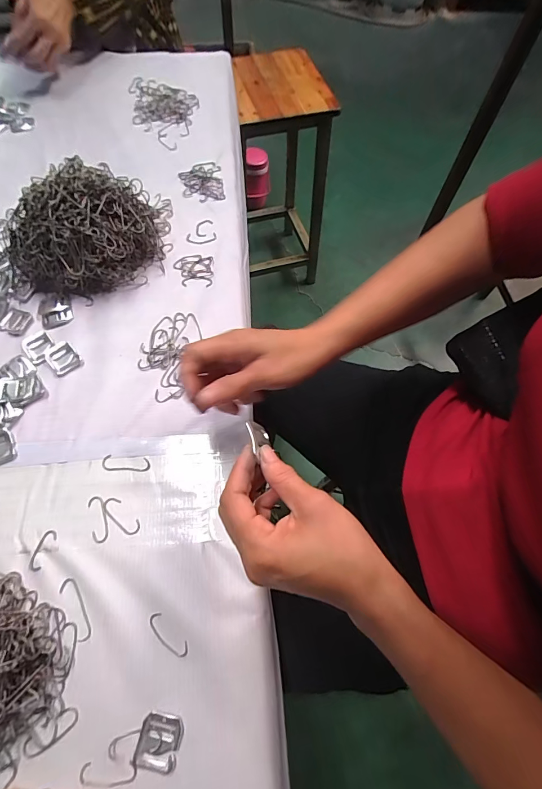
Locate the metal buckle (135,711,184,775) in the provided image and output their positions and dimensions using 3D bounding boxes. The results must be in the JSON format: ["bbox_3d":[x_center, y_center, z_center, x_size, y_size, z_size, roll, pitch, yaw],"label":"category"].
[{"bbox_3d":[-0.083,0.258,0.273,0.031,0.004,0.034,9,65,3],"label":"metal buckle"}]

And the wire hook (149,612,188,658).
[{"bbox_3d":[-0.085,0.198,0.302,0.041,0.004,0.014,38,70,15],"label":"wire hook"}]

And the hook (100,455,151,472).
[{"bbox_3d":[-0.143,0.068,0.362,0.047,0.004,0.016,6,65,1],"label":"hook"}]

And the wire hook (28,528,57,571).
[{"bbox_3d":[-0.203,0.138,0.326,0.012,0.004,0.035,17,66,6],"label":"wire hook"}]

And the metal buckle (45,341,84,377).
[{"bbox_3d":[-0.230,-0.040,0.407,0.032,0.004,0.041,-37,71,-16],"label":"metal buckle"}]

